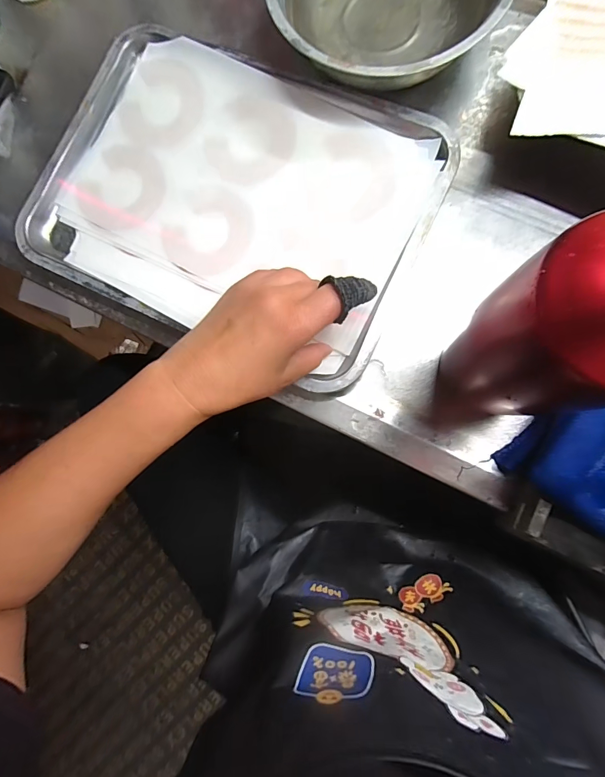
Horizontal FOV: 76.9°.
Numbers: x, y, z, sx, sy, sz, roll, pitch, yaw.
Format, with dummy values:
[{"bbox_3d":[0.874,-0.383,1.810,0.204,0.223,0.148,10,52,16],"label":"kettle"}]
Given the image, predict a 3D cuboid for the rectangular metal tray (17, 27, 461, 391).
[{"bbox_3d":[-0.065,-0.172,0.340,0.342,0.023,0.248,25,89,8],"label":"rectangular metal tray"}]

